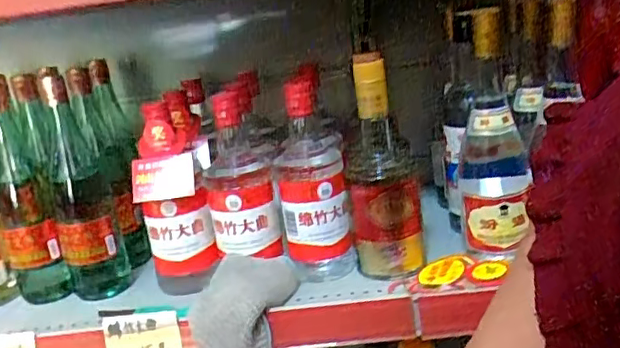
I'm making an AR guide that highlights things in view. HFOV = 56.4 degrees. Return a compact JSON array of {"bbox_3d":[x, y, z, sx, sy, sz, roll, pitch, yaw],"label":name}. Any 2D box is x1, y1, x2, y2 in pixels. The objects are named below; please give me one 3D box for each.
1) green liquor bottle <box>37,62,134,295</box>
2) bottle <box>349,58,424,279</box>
[{"bbox_3d":[-0.266,0.017,0.673,0.072,0.250,0.071,-16,19,-23],"label":"green liquor bottle"},{"bbox_3d":[0.078,-0.012,0.633,0.071,0.234,0.084,-6,17,6],"label":"bottle"}]

